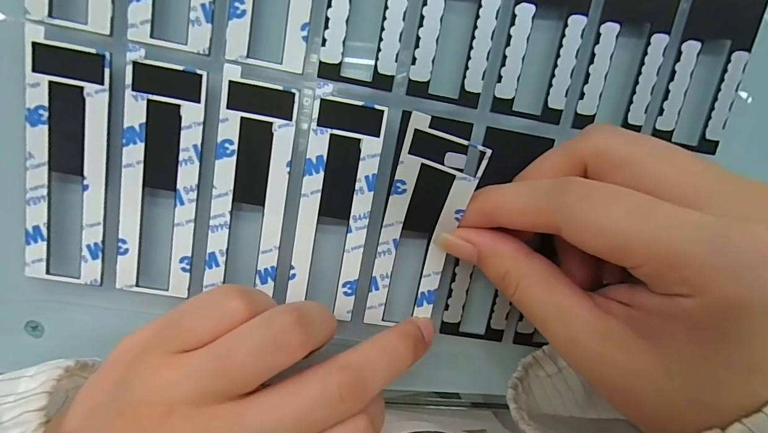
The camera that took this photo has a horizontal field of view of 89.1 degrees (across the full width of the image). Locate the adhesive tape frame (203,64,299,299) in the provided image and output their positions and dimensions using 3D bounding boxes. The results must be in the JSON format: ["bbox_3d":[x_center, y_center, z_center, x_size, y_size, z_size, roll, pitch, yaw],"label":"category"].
[{"bbox_3d":[-0.050,-0.011,0.148,0.027,0.004,0.081,9,101,-7],"label":"adhesive tape frame"}]

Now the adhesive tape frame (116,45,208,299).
[{"bbox_3d":[-0.083,-0.012,0.145,0.027,0.004,0.088,9,101,-7],"label":"adhesive tape frame"}]

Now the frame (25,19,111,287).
[{"bbox_3d":[-0.115,-0.018,0.142,0.027,0.004,0.089,9,101,-7],"label":"frame"}]

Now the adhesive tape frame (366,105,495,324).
[{"bbox_3d":[0.013,0.007,0.146,0.027,0.012,0.087,9,121,-5],"label":"adhesive tape frame"}]

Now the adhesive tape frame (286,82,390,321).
[{"bbox_3d":[-0.019,-0.003,0.152,0.027,0.004,0.087,10,101,-6],"label":"adhesive tape frame"}]

